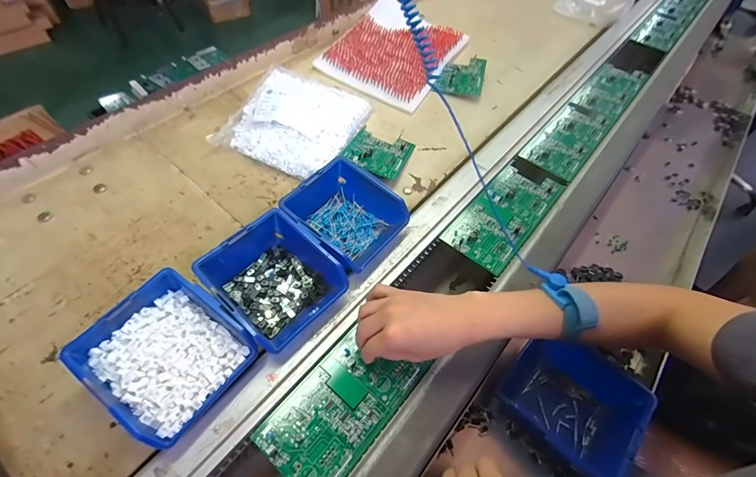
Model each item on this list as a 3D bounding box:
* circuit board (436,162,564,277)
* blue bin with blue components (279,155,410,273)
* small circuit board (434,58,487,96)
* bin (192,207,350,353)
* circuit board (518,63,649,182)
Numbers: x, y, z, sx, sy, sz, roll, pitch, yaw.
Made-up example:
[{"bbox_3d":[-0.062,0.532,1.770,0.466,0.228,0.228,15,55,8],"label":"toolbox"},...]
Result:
[{"bbox_3d":[0.195,-0.041,0.545,0.091,0.009,0.214,37,61,19],"label":"circuit board"},{"bbox_3d":[-0.047,-0.033,0.479,0.139,0.058,0.123,37,61,19],"label":"blue bin with blue components"},{"bbox_3d":[0.169,-0.331,0.724,0.086,0.014,0.106,16,67,5],"label":"small circuit board"},{"bbox_3d":[-0.121,0.044,0.419,0.132,0.064,0.120,38,61,20],"label":"bin"},{"bbox_3d":[0.415,-0.245,0.704,0.093,0.013,0.413,36,60,19],"label":"circuit board"}]

